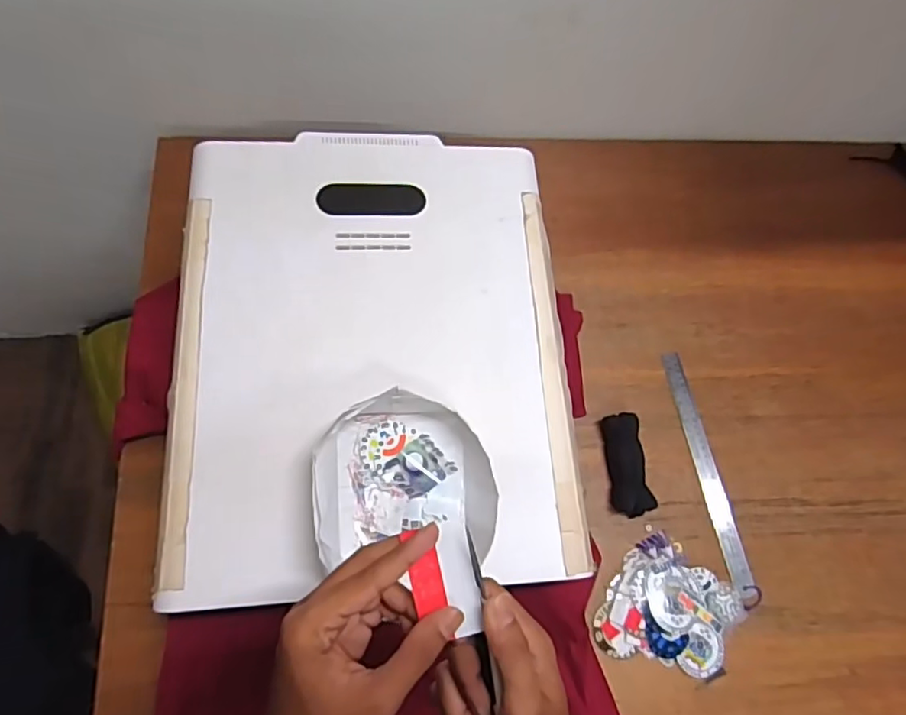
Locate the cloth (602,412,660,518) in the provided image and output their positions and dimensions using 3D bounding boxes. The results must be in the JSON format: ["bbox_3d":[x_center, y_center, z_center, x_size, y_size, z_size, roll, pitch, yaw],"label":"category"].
[{"bbox_3d":[0.223,0.136,0.763,0.048,0.034,0.129,0,68,-8],"label":"cloth"}]

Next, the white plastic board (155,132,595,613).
[{"bbox_3d":[-0.079,-0.024,0.627,0.395,0.018,0.496,-2,70,-8],"label":"white plastic board"}]

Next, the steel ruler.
[{"bbox_3d":[0.335,0.143,0.791,0.029,0.005,0.313,-10,71,-3],"label":"steel ruler"}]

